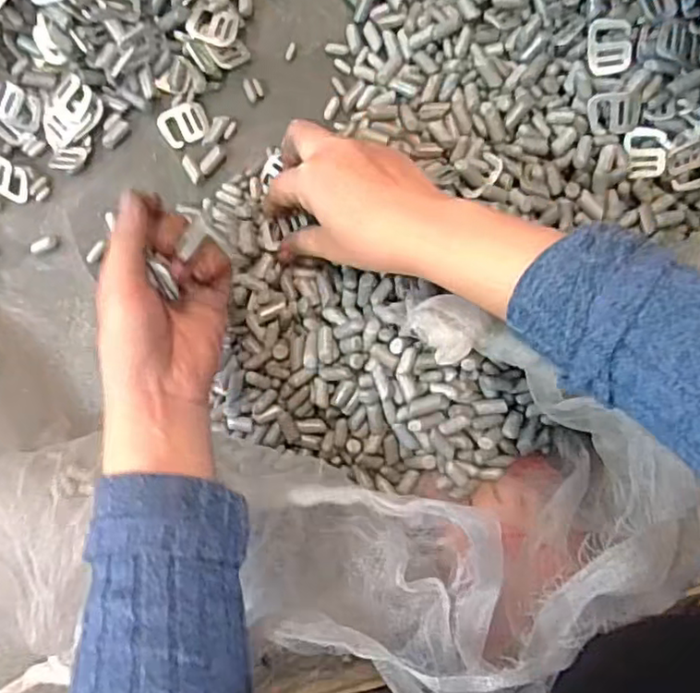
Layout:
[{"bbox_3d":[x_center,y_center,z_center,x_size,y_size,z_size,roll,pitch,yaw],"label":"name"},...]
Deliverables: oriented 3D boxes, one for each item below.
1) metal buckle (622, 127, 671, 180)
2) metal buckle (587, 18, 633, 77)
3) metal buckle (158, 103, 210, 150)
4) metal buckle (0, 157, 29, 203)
[{"bbox_3d":[0.197,-0.128,0.414,0.026,0.005,0.032,3,110,25],"label":"metal buckle"},{"bbox_3d":[0.168,-0.193,0.402,0.027,0.009,0.034,-1,105,15],"label":"metal buckle"},{"bbox_3d":[-0.117,-0.157,0.437,0.033,0.004,0.026,-31,94,2],"label":"metal buckle"},{"bbox_3d":[-0.240,-0.117,0.441,0.028,0.007,0.024,24,94,-2],"label":"metal buckle"}]

